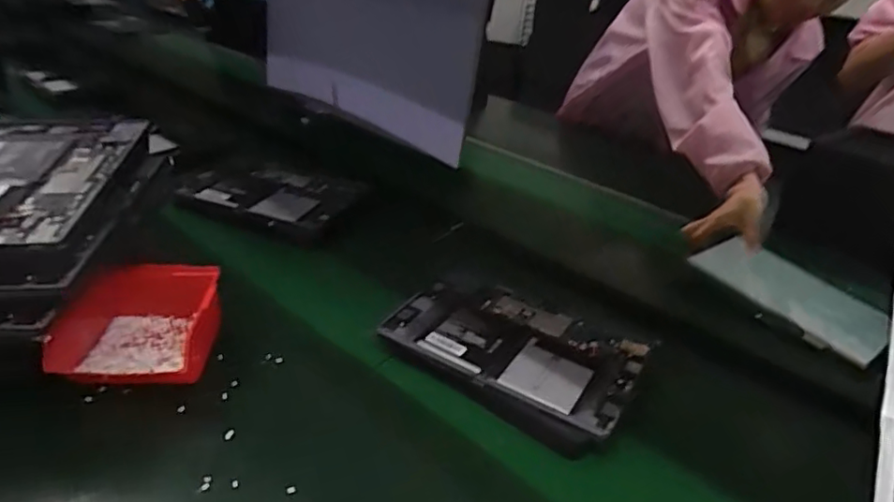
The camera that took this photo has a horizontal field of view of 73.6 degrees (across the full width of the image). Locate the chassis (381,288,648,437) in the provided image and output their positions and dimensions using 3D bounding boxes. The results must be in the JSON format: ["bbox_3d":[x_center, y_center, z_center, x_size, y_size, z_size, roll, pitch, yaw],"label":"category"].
[{"bbox_3d":[0.070,0.103,0.633,0.245,0.029,0.145,22,33,24],"label":"chassis"}]

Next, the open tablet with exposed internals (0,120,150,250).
[{"bbox_3d":[-0.418,-0.072,0.574,0.181,0.024,0.272,-1,30,-13],"label":"open tablet with exposed internals"}]

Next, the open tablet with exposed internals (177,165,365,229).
[{"bbox_3d":[-0.273,-0.094,0.911,0.254,0.024,0.159,16,31,15],"label":"open tablet with exposed internals"}]

